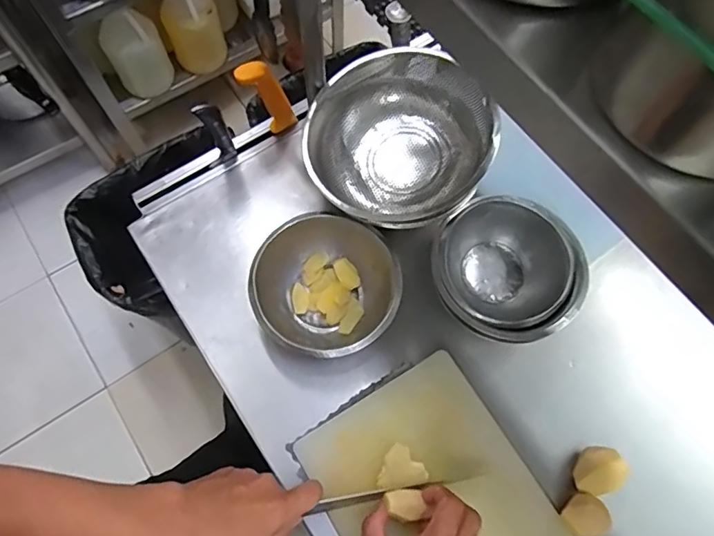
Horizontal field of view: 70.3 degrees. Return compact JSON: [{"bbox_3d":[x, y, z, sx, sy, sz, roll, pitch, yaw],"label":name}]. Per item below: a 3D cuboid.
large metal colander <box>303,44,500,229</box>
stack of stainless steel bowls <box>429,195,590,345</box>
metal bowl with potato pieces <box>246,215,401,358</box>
[{"bbox_3d":[0.048,-0.148,0.620,0.194,0.111,0.201,0,69,-1],"label":"large metal colander"},{"bbox_3d":[0.170,0.008,0.595,0.164,0.074,0.164,11,69,3],"label":"stack of stainless steel bowls"},{"bbox_3d":[-0.037,0.021,0.610,0.173,0.068,0.162,0,69,-1],"label":"metal bowl with potato pieces"}]

